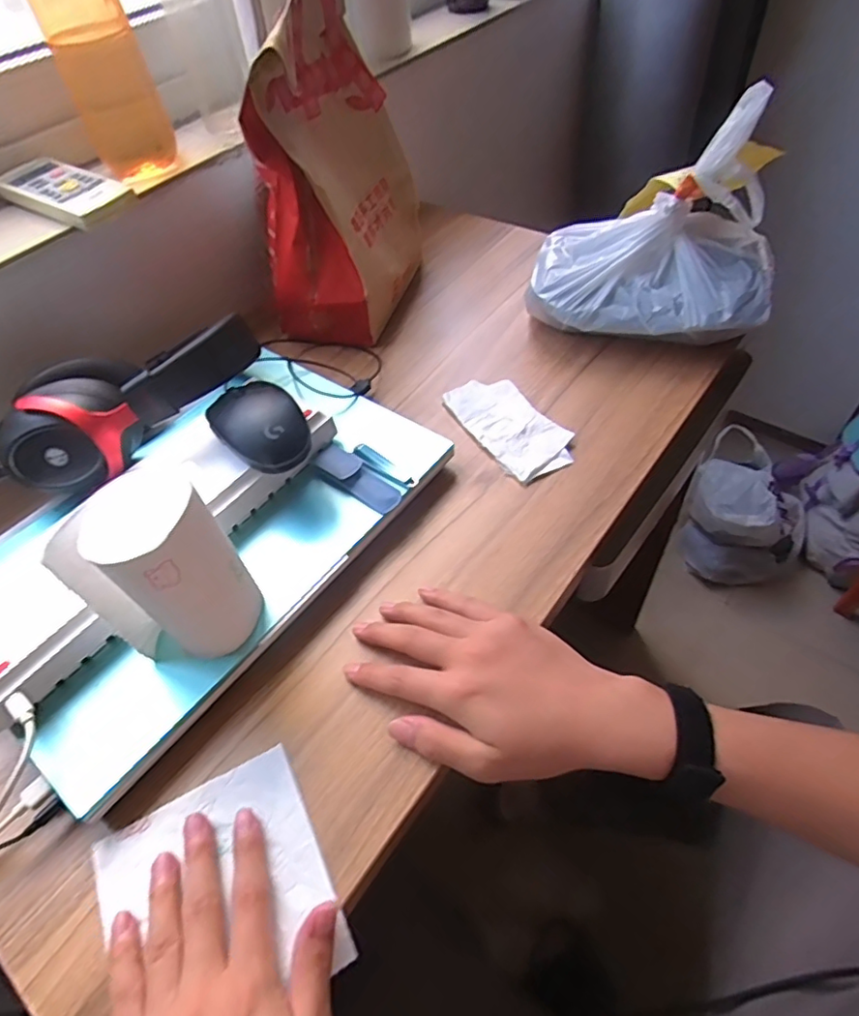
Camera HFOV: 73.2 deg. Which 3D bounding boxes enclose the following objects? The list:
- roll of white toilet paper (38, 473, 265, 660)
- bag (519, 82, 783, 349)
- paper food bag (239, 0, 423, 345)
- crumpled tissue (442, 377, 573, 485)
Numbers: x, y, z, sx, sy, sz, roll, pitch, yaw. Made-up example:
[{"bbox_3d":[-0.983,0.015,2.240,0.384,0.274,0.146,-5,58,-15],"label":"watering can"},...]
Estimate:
[{"bbox_3d":[-0.155,0.040,0.351,0.074,0.114,0.063,3,53,8],"label":"roll of white toilet paper"},{"bbox_3d":[0.211,-0.255,0.539,0.217,0.173,0.153,8,54,11],"label":"bag"},{"bbox_3d":[-0.093,-0.323,0.573,0.117,0.253,0.198,11,54,14],"label":"paper food bag"},{"bbox_3d":[0.070,-0.077,0.521,0.064,0.011,0.131,-28,55,-16],"label":"crumpled tissue"}]

